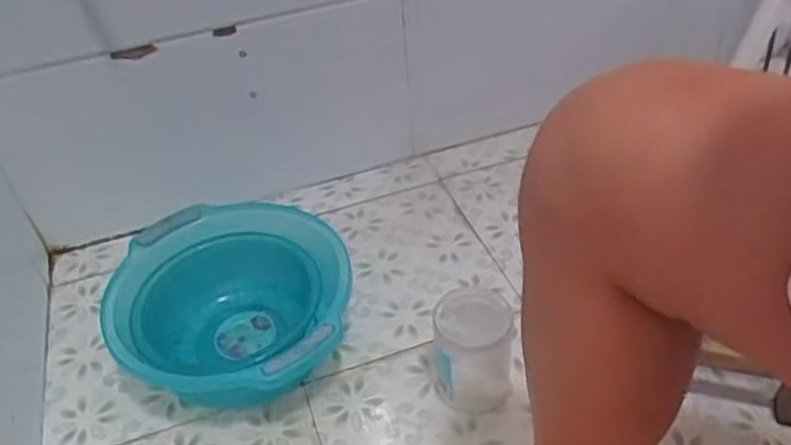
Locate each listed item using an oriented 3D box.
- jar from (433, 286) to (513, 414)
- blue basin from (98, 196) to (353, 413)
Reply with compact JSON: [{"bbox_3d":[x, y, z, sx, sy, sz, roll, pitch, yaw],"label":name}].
[{"bbox_3d":[0.085,0.141,0.777,0.088,0.120,0.105,-3,40,4],"label":"jar"},{"bbox_3d":[-0.203,0.105,0.873,0.279,0.108,0.301,-4,39,3],"label":"blue basin"}]

